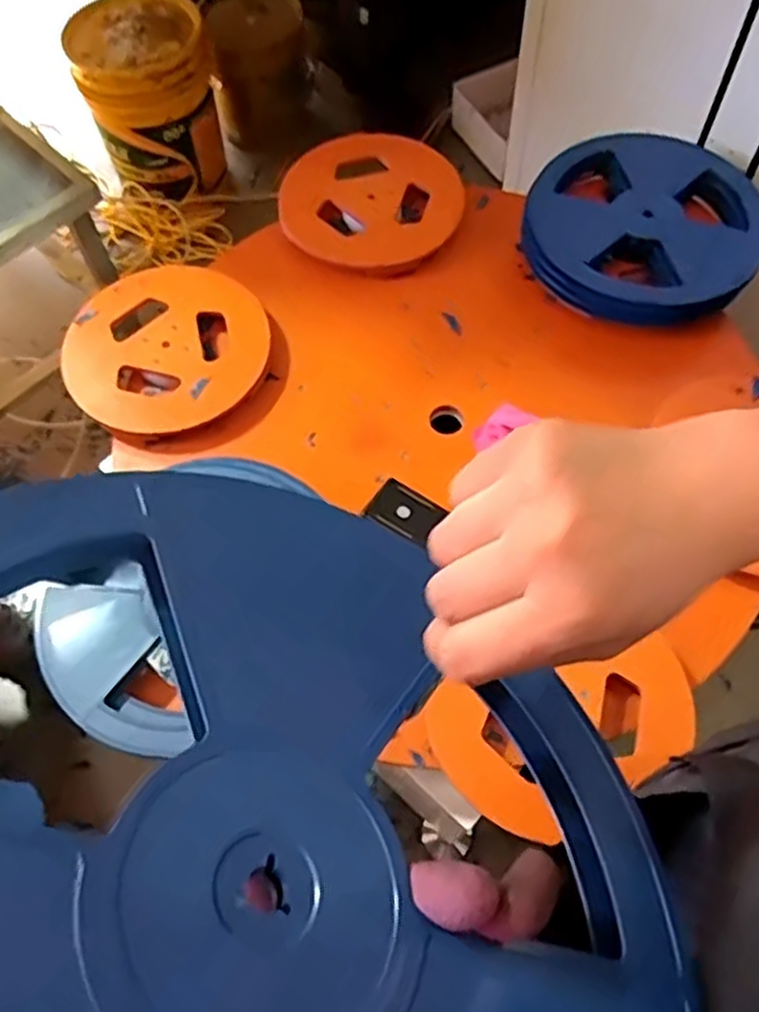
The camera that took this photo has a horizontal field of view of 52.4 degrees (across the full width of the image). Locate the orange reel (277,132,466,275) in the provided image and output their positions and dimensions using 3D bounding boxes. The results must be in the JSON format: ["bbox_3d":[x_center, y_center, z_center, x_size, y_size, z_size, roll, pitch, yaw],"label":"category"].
[{"bbox_3d":[-0.009,-0.465,1.175,0.260,0.051,0.243,-1,63,1],"label":"orange reel"}]

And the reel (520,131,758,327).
[{"bbox_3d":[0.371,-0.399,1.094,0.323,0.075,0.303,25,67,13],"label":"reel"}]

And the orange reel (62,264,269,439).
[{"bbox_3d":[-0.288,-0.217,1.046,0.277,0.055,0.243,-16,64,-7],"label":"orange reel"}]

